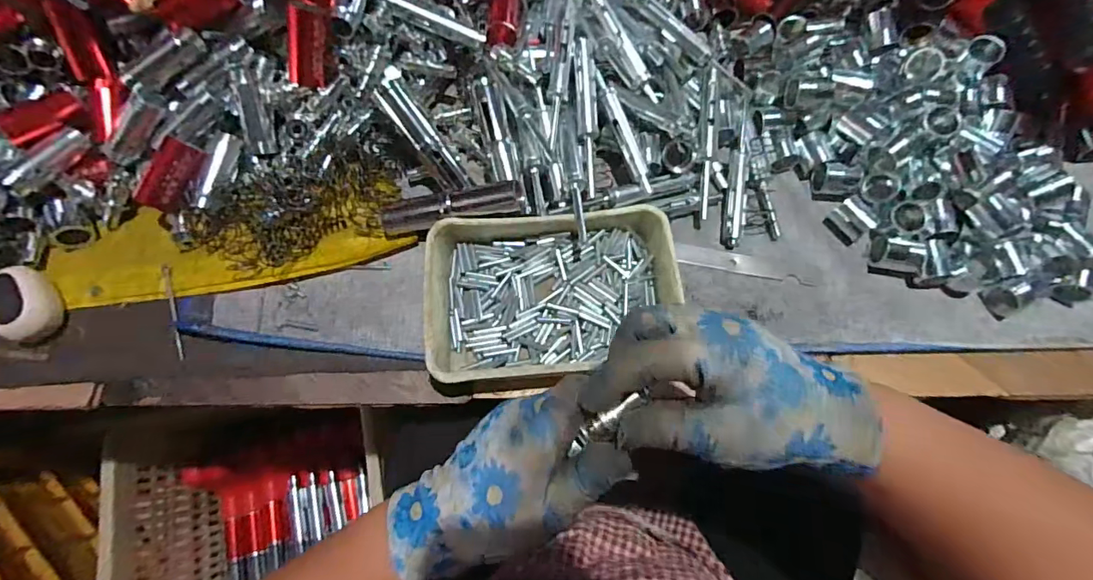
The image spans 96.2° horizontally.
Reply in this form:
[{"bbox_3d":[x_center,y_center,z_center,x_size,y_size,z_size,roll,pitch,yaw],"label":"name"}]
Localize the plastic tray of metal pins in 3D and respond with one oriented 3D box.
[{"bbox_3d":[0.006,0.004,0.408,0.202,0.038,0.142,-5,74,-2],"label":"plastic tray of metal pins"}]

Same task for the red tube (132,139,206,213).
[{"bbox_3d":[-0.319,-0.096,0.417,0.024,0.029,0.061,27,78,6],"label":"red tube"}]

